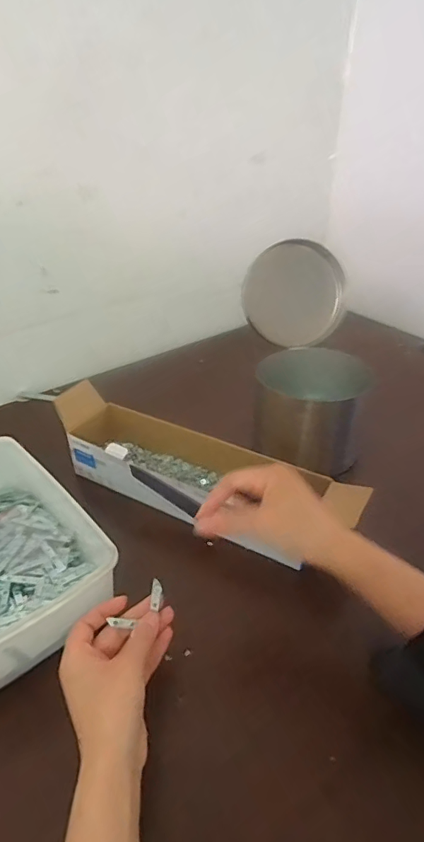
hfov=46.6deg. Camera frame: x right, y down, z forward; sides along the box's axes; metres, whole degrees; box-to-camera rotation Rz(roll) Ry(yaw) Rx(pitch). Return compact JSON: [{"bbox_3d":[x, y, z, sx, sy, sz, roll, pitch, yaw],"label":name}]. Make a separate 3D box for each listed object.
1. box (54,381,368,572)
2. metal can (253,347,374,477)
[{"bbox_3d":[-0.041,0.048,0.611,0.338,0.102,0.098,16,37,25],"label":"box"},{"bbox_3d":[0.136,-0.019,0.694,0.138,0.115,0.138,-1,33,1],"label":"metal can"}]

